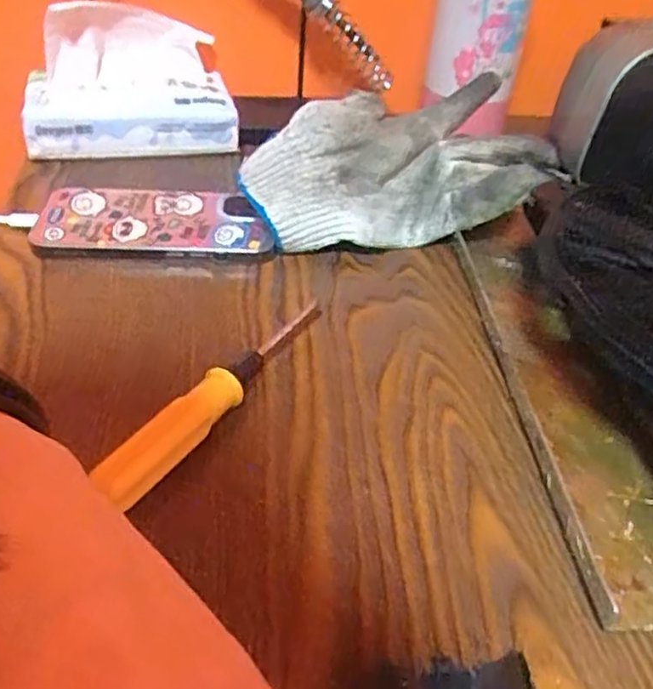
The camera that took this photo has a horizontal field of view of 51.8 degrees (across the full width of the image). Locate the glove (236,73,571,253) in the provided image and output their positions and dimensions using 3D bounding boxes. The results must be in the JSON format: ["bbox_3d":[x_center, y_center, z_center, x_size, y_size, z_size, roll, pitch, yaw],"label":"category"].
[{"bbox_3d":[0.046,-0.110,0.427,0.192,0.074,0.096,6,40,0],"label":"glove"}]

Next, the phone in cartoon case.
[{"bbox_3d":[-0.109,-0.077,0.424,0.143,0.017,0.070,6,40,0],"label":"phone in cartoon case"}]

